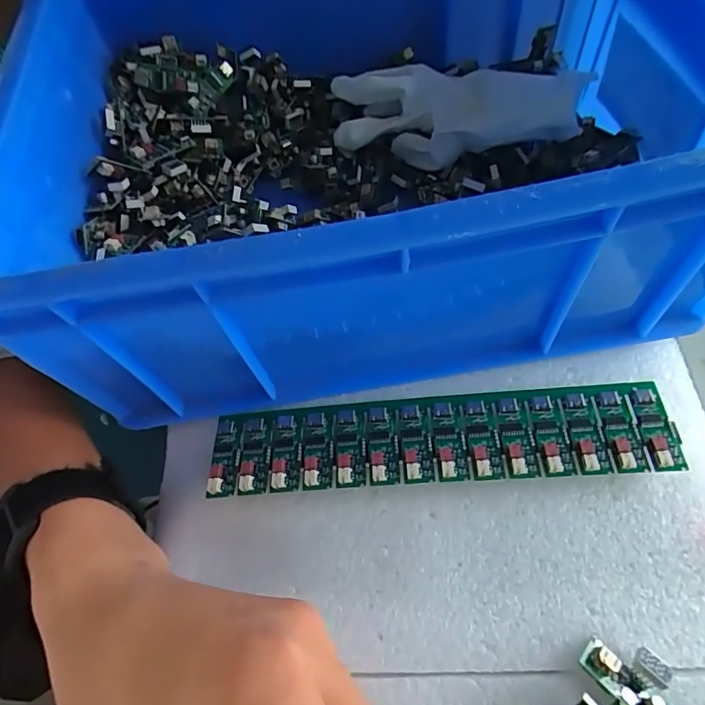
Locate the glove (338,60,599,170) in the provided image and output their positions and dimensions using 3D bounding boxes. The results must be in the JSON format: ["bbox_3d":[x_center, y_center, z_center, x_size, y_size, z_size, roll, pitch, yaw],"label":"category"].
[{"bbox_3d":[0.066,-0.152,0.315,0.152,0.025,0.072,-3,62,3],"label":"glove"}]

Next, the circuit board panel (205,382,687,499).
[{"bbox_3d":[0.039,0.041,0.236,0.215,0.013,0.043,-4,62,3],"label":"circuit board panel"}]

